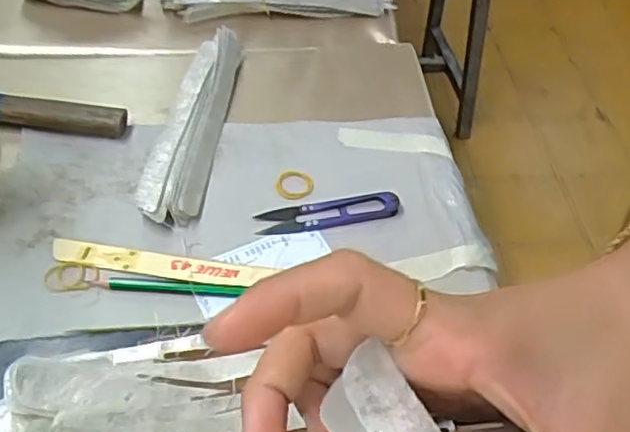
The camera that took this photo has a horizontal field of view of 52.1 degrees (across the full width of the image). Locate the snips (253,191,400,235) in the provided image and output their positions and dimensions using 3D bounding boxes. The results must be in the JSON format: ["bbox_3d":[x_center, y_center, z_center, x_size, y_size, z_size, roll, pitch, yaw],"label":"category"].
[{"bbox_3d":[0.010,-0.003,0.455,0.100,0.007,0.023,-6,51,-9],"label":"snips"}]

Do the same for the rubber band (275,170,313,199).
[{"bbox_3d":[-0.016,-0.023,0.477,0.028,0.004,0.030,-4,49,5],"label":"rubber band"}]

